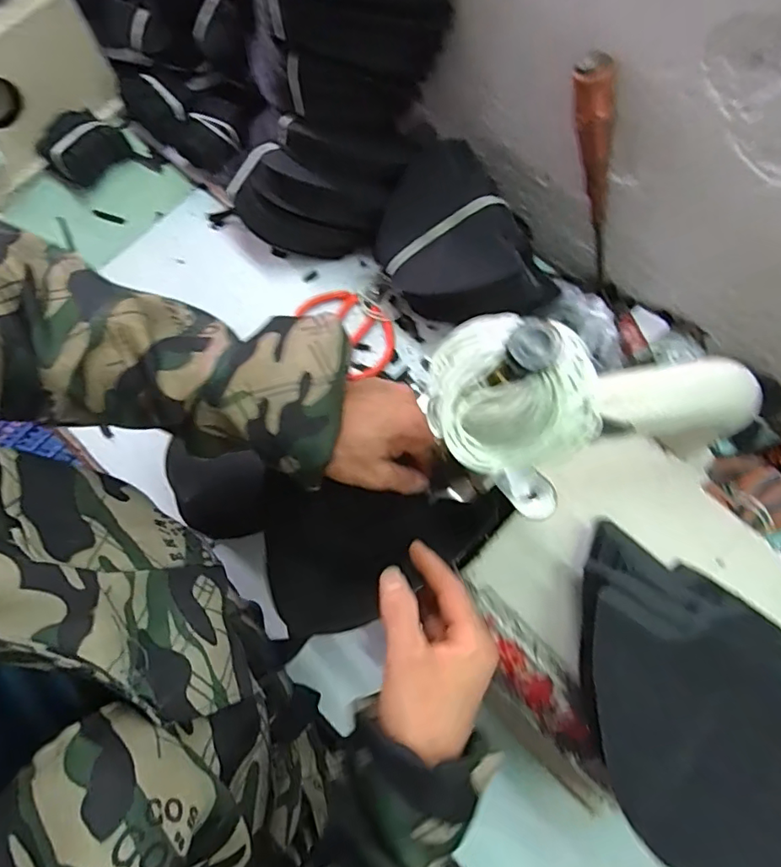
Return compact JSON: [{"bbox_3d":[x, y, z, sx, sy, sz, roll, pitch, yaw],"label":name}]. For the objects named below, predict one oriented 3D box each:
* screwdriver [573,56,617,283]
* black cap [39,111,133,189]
[{"bbox_3d":[0.200,-0.236,0.503,0.029,0.241,0.029,13,72,28],"label":"screwdriver"},{"bbox_3d":[-0.399,-0.373,0.688,0.099,0.050,0.066,-39,76,-11],"label":"black cap"}]

